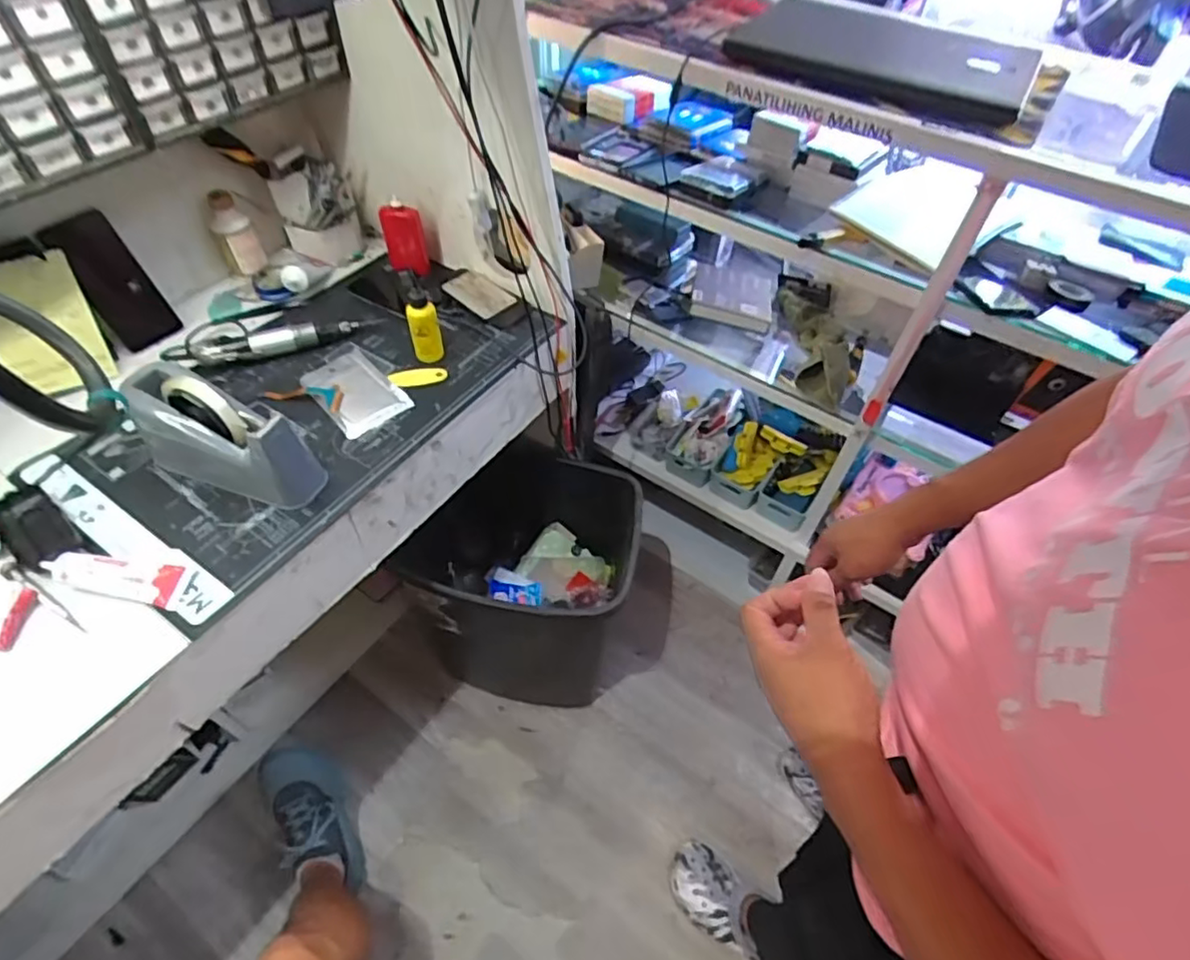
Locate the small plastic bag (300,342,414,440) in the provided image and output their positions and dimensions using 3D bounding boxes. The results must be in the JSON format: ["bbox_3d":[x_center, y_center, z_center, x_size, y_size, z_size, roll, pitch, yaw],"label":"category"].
[{"bbox_3d":[-0.303,-0.117,0.788,0.088,0.012,0.139,-35,61,-27],"label":"small plastic bag"}]

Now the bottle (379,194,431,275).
[{"bbox_3d":[-0.280,-0.361,0.914,0.058,0.113,0.032,-8,52,-9],"label":"bottle"}]

